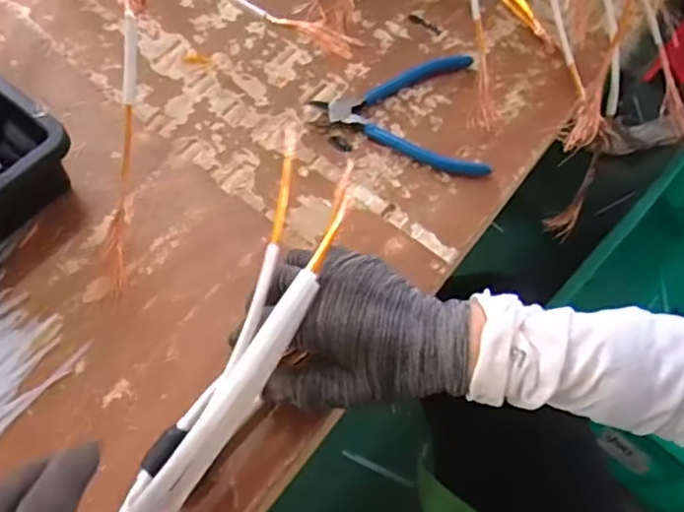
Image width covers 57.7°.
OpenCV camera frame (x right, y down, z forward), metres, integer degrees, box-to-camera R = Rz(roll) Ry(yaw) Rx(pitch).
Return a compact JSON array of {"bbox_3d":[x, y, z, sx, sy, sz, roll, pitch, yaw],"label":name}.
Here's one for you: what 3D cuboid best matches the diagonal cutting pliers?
[{"bbox_3d":[0.046,-0.122,0.516,0.136,0.010,0.125,1,63,-1],"label":"diagonal cutting pliers"}]

